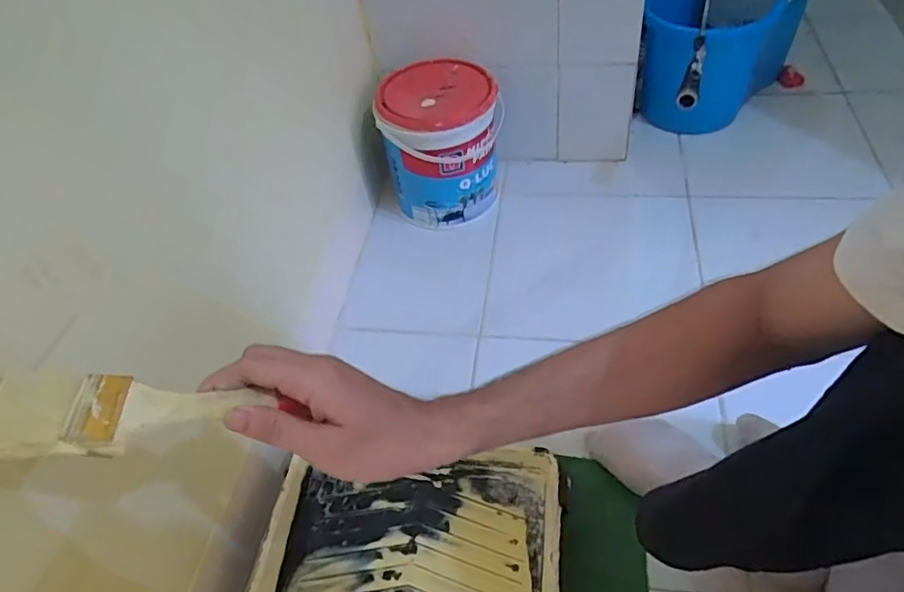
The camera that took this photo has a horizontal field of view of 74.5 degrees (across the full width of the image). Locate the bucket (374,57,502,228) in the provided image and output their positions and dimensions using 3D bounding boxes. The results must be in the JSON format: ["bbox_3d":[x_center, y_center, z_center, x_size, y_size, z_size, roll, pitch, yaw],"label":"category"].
[{"bbox_3d":[-0.016,-0.230,0.929,0.180,0.203,0.155,-7,49,2],"label":"bucket"}]

